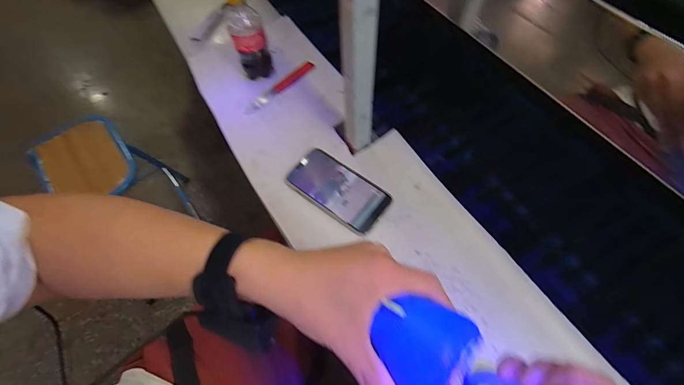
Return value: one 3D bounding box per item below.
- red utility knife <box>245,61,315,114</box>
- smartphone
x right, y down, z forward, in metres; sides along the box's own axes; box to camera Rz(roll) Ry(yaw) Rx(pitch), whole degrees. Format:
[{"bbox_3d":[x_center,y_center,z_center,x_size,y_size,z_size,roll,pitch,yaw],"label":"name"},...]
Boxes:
[{"bbox_3d":[-0.119,-0.205,0.629,0.164,0.008,0.021,-41,68,-18],"label":"red utility knife"},{"bbox_3d":[-0.005,-0.005,0.513,0.156,0.015,0.080,33,68,18],"label":"smartphone"}]

